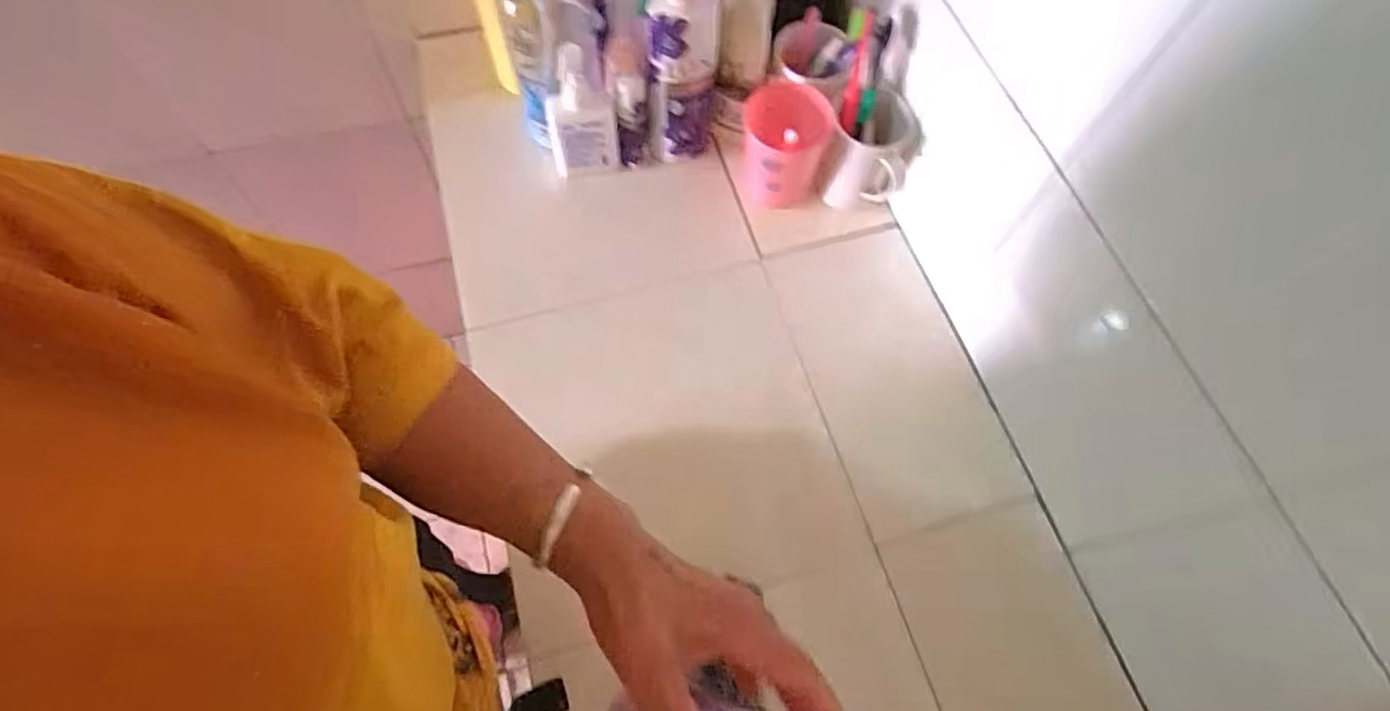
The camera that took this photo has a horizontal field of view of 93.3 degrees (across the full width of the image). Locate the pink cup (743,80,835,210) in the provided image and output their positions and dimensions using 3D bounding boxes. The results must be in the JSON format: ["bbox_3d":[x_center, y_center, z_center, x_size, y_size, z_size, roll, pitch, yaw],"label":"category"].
[{"bbox_3d":[0.088,-0.207,0.666,0.079,0.115,0.085,1,65,-2],"label":"pink cup"}]

